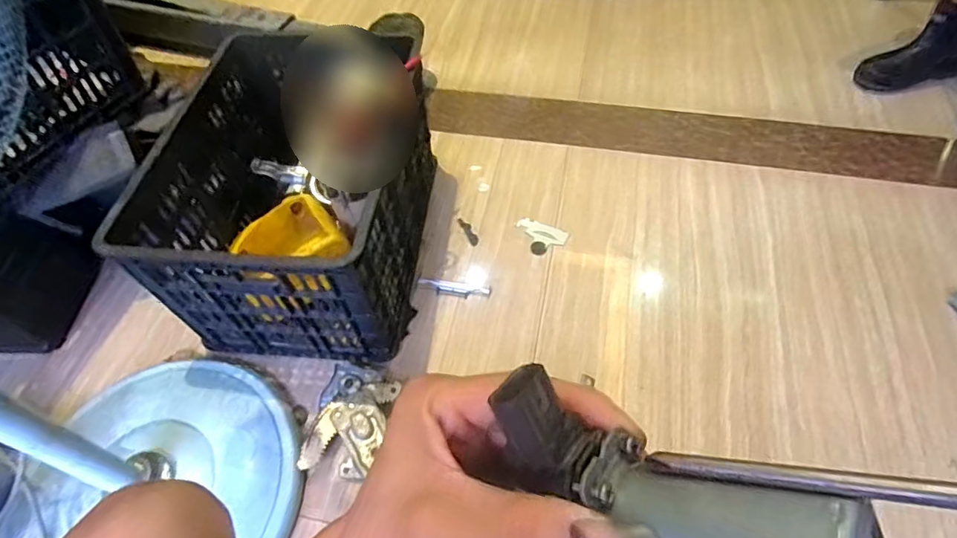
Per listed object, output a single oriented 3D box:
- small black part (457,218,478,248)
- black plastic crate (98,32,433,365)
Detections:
[{"bbox_3d":[-0.018,-0.071,0.983,0.018,0.004,0.071,-24,58,-11],"label":"small black part"},{"bbox_3d":[-0.275,-0.131,0.871,0.344,0.285,0.491,4,57,7],"label":"black plastic crate"}]

